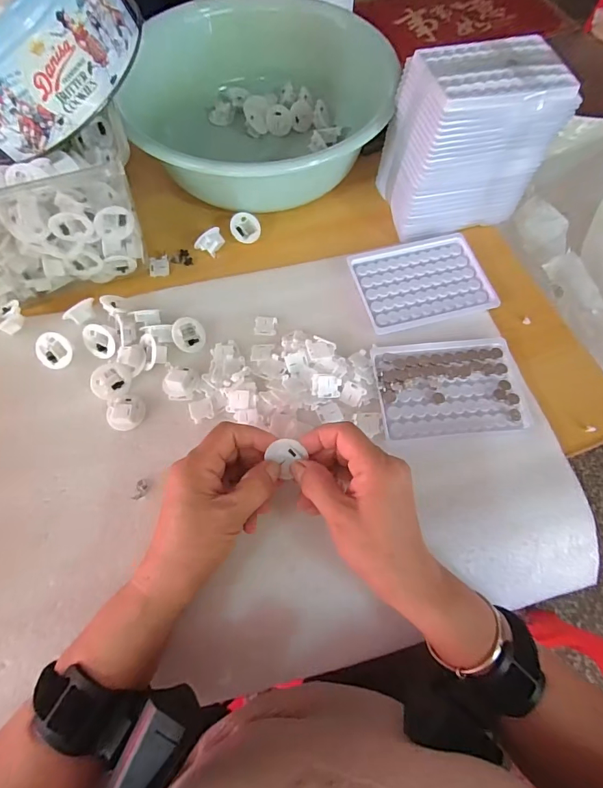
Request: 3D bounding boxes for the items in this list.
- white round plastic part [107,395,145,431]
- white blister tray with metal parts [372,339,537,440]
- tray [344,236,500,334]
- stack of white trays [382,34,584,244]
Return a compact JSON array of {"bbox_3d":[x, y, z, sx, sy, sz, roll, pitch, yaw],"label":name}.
[{"bbox_3d":[-0.154,0.015,0.358,0.029,0.016,0.032,35,72,14],"label":"white round plastic part"},{"bbox_3d":[0.133,-0.008,0.372,0.128,0.009,0.091,-5,67,-2],"label":"white blister tray with metal parts"},{"bbox_3d":[0.121,-0.114,0.422,0.127,0.017,0.100,-14,68,-6],"label":"tray"},{"bbox_3d":[0.163,-0.251,0.412,0.135,0.132,0.098,-11,68,-5],"label":"stack of white trays"}]

